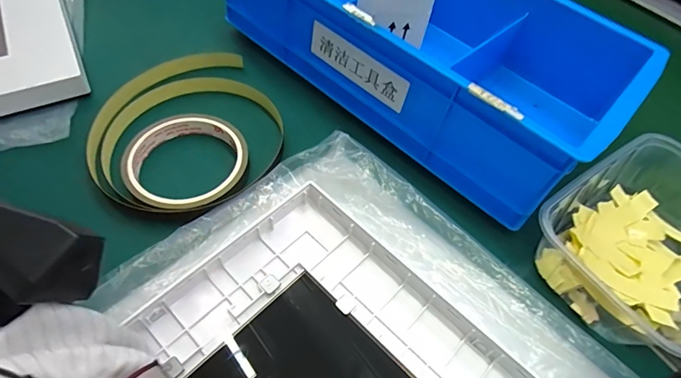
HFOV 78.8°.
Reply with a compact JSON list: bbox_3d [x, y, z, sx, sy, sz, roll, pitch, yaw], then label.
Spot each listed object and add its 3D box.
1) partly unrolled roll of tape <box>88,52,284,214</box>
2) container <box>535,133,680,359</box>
[{"bbox_3d":[-0.118,-0.047,0.335,0.147,0.022,0.155,3,55,-5],"label":"partly unrolled roll of tape"},{"bbox_3d":[0.225,0.033,0.295,0.174,0.048,0.118,-25,62,-22],"label":"container"}]

